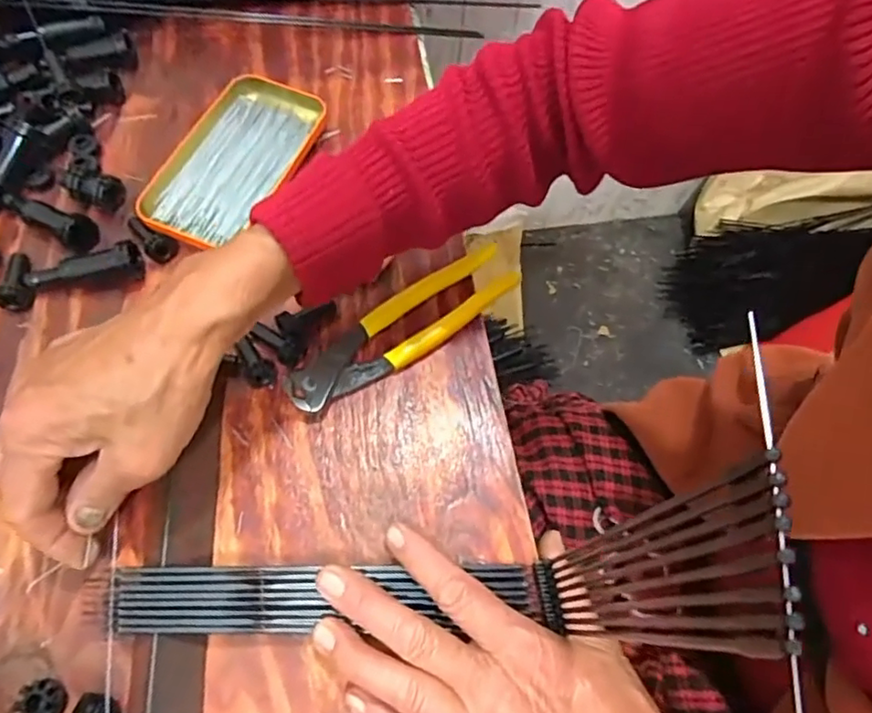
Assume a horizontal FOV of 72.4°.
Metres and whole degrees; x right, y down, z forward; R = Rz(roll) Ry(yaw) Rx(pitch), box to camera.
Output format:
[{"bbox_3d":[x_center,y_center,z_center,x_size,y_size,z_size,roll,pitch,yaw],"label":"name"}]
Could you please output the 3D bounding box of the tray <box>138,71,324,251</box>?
[{"bbox_3d":[-0.138,-0.137,0.411,0.069,0.021,0.143,18,67,10],"label":"tray"}]

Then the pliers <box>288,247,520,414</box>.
[{"bbox_3d":[-0.019,-0.018,0.369,0.160,0.017,0.038,-34,68,-14],"label":"pliers"}]

